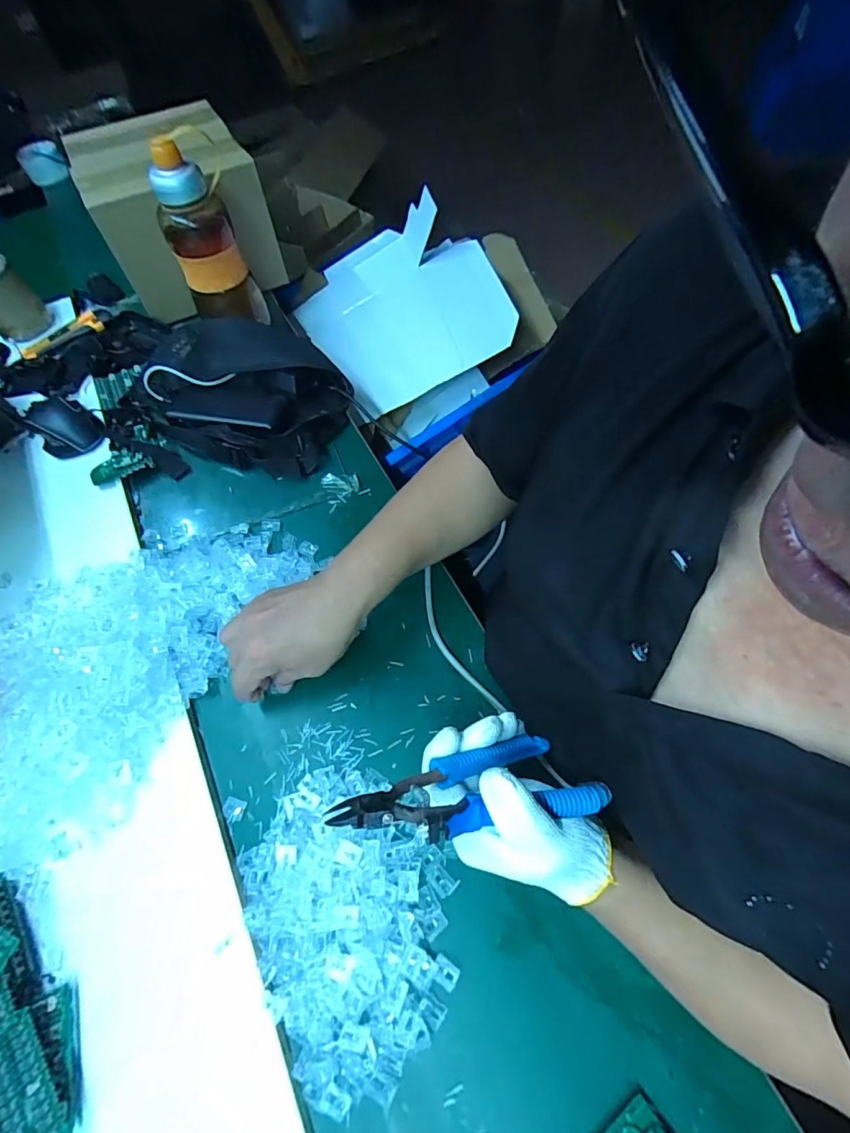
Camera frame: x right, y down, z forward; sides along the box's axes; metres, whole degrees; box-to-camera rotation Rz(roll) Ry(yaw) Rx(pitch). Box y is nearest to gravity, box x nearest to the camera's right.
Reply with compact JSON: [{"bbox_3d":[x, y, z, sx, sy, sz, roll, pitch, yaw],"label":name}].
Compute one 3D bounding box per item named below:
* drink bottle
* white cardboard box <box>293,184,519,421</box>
[{"bbox_3d":[-0.281,-0.421,0.590,0.086,0.202,0.075,-28,64,-10],"label":"drink bottle"},{"bbox_3d":[-0.034,-0.446,0.830,0.324,0.066,0.271,-30,99,12],"label":"white cardboard box"}]

